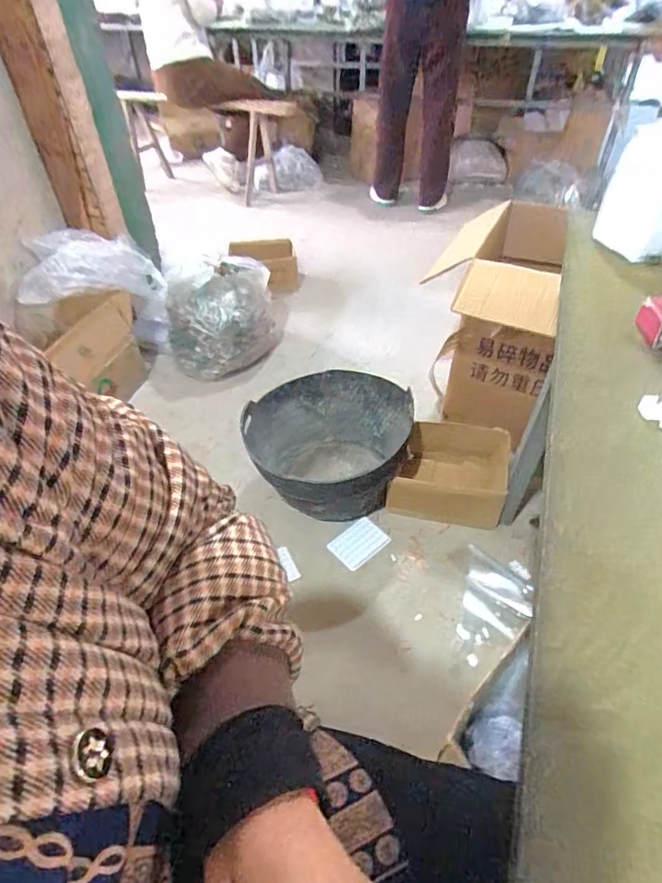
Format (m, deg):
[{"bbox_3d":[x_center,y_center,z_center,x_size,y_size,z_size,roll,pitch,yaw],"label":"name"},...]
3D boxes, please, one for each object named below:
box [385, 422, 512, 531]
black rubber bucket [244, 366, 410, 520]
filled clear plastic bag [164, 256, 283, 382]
[{"bbox_3d":[0.308,0.087,1.250,0.267,0.152,0.233,14,46,15],"label":"box"},{"bbox_3d":[-0.009,0.012,1.257,0.392,0.239,0.433,11,46,12],"label":"black rubber bucket"},{"bbox_3d":[-0.374,-0.435,1.671,0.370,0.266,0.339,-7,45,-6],"label":"filled clear plastic bag"}]

